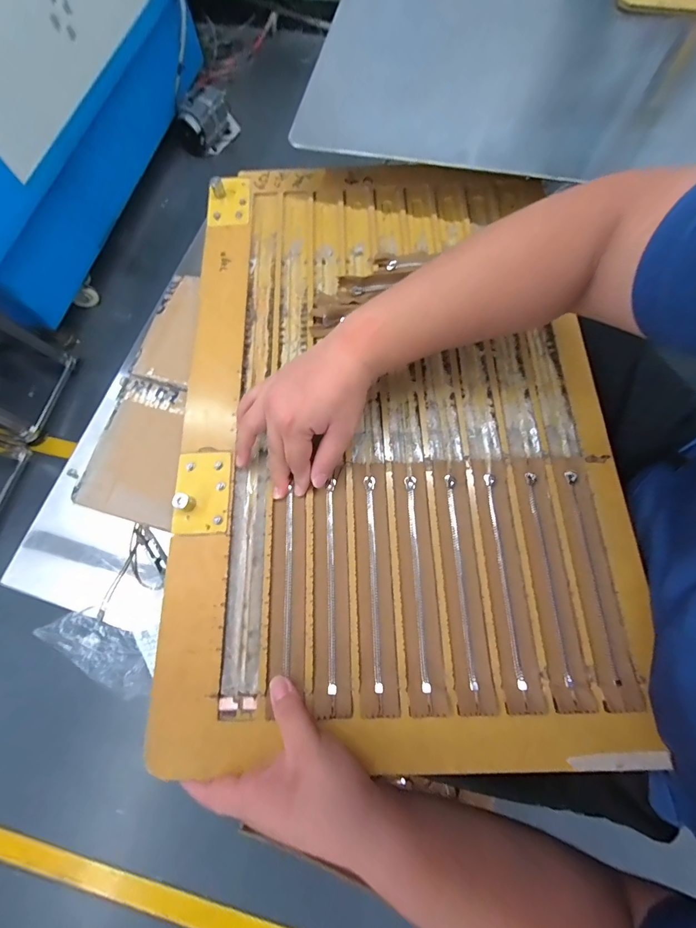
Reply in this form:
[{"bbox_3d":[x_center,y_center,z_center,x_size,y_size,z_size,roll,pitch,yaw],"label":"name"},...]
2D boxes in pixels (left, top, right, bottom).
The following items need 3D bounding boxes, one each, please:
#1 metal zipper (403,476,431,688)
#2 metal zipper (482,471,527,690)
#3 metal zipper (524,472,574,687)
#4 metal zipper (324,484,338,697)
[{"bbox_3d":[0.065,0.105,0.336,0.011,0.004,0.192,-1,73,1],"label":"metal zipper"},{"bbox_3d":[0.148,0.103,0.339,0.009,0.010,0.191,-2,73,1],"label":"metal zipper"},{"bbox_3d":[0.189,0.101,0.336,0.011,0.005,0.188,-3,73,1],"label":"metal zipper"},{"bbox_3d":[-0.016,0.109,0.339,0.009,0.004,0.191,-1,73,1],"label":"metal zipper"}]

